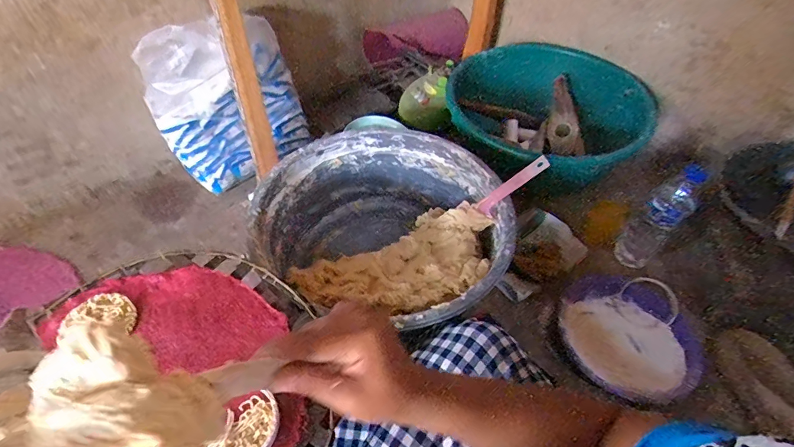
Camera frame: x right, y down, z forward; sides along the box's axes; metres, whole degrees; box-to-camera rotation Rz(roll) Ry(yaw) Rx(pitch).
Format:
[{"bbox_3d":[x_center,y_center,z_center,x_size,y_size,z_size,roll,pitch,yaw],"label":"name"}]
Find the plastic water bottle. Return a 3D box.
[{"bbox_3d":[0.458,-0.011,0.732,0.072,0.208,0.073,-36,57,-28],"label":"plastic water bottle"}]

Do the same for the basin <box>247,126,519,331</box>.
[{"bbox_3d":[-0.016,0.030,0.740,0.408,0.190,0.374,0,48,0],"label":"basin"}]

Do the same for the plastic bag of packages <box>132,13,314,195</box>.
[{"bbox_3d":[-0.329,-0.230,0.840,0.293,0.292,0.142,-18,51,-16],"label":"plastic bag of packages"}]

